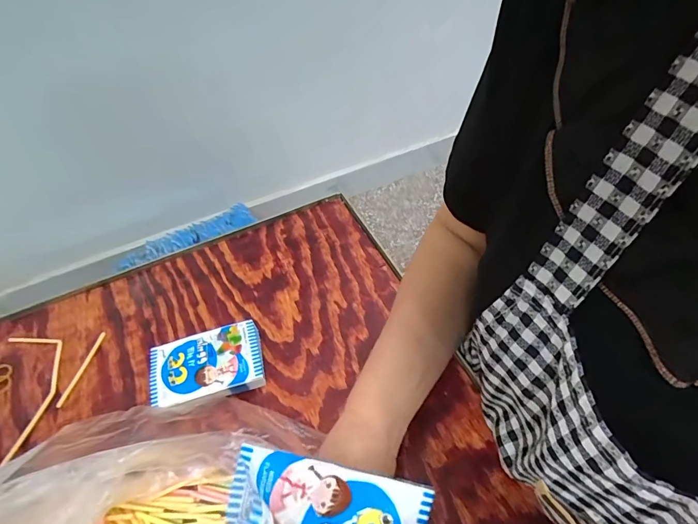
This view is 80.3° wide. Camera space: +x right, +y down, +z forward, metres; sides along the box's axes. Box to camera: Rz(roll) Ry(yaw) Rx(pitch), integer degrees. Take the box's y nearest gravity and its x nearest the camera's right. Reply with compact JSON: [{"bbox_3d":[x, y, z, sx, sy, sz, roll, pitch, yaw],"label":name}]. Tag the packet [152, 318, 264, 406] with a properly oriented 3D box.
[{"bbox_3d":[-0.142,0.107,0.419,0.108,0.028,0.072,-17,51,-9],"label":"packet"}]

